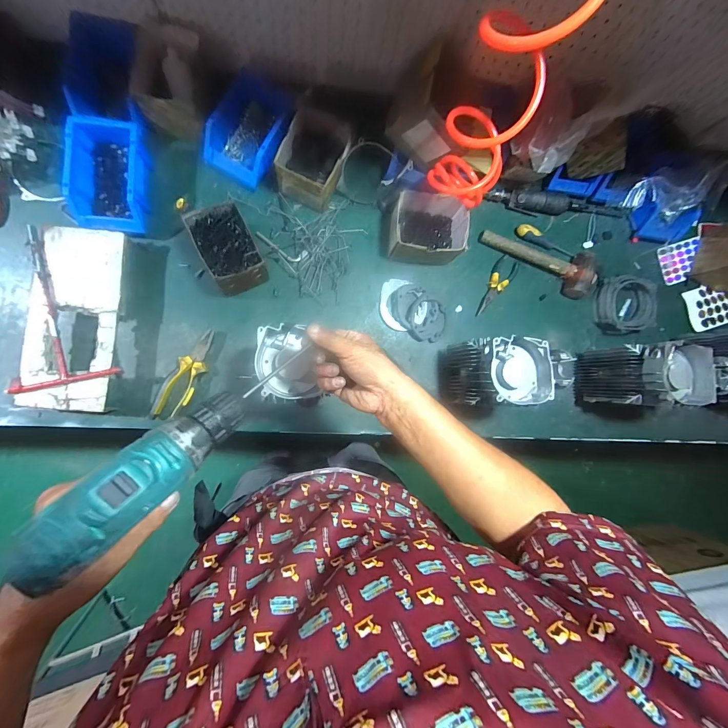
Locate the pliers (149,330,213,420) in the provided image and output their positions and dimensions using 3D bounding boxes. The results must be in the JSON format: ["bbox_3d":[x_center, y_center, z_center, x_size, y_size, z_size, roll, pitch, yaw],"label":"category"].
[{"bbox_3d":[-0.353,0.020,0.668,0.058,0.028,0.192,26,84,-7],"label":"pliers"}]

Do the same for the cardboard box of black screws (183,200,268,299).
[{"bbox_3d":[-0.260,-0.217,0.650,0.103,0.087,0.152,-30,92,-9],"label":"cardboard box of black screws"}]

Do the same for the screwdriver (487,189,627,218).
[{"bbox_3d":[0.450,-0.370,0.780,0.359,0.041,0.042,2,87,-9],"label":"screwdriver"}]

